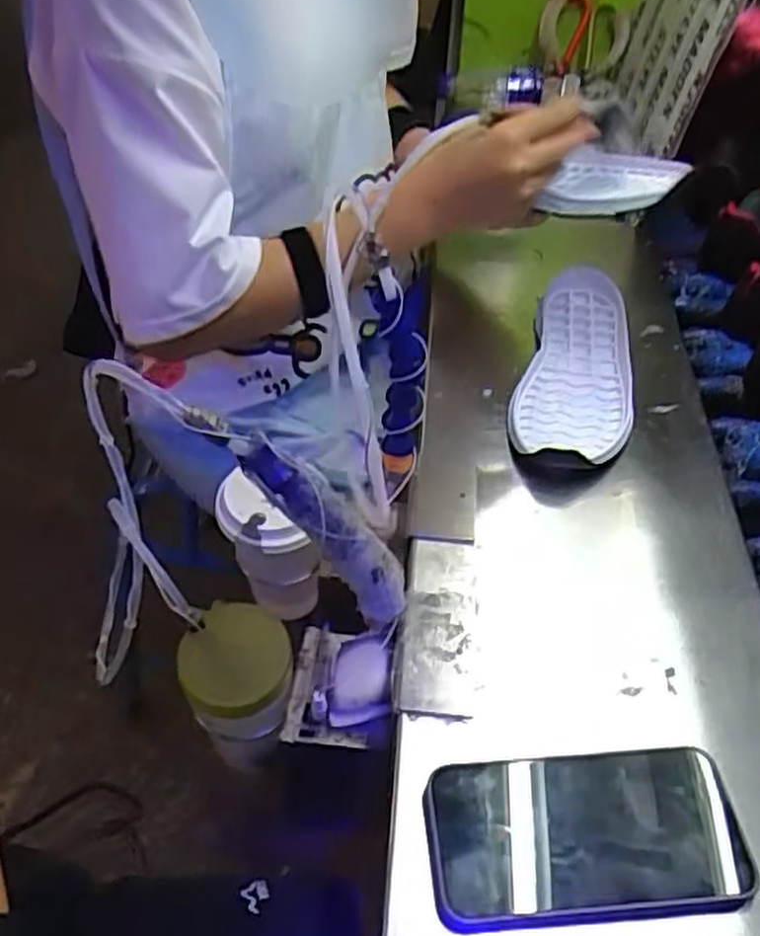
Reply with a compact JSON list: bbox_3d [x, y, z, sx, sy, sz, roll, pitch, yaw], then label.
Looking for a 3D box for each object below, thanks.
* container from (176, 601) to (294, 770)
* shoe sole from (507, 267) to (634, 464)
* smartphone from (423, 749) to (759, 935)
[{"bbox_3d":[-0.094,0.154,0.552,0.074,0.104,0.069,-3,46,2],"label":"container"},{"bbox_3d":[0.181,-0.094,0.695,0.095,0.030,0.262,15,46,11],"label":"shoe sole"},{"bbox_3d":[0.108,0.193,0.409,0.162,0.014,0.079,-2,46,-5],"label":"smartphone"}]

